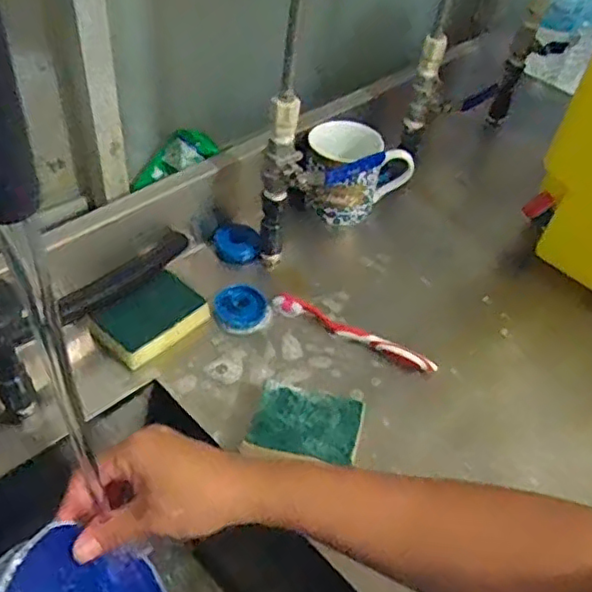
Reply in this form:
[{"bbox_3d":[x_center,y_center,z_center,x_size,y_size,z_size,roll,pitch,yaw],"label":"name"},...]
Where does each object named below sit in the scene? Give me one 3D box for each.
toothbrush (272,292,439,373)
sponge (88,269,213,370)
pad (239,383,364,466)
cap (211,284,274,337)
[{"bbox_3d":[0.061,0.038,0.652,0.180,0.015,0.026,22,48,14],"label":"toothbrush"},{"bbox_3d":[-0.146,0.022,0.631,0.102,0.027,0.079,-30,57,-31],"label":"sponge"},{"bbox_3d":[0.008,0.123,0.560,0.093,0.028,0.075,14,46,6],"label":"pad"},{"bbox_3d":[-0.059,0.014,0.663,0.056,0.015,0.063,-19,52,-23],"label":"cap"}]

